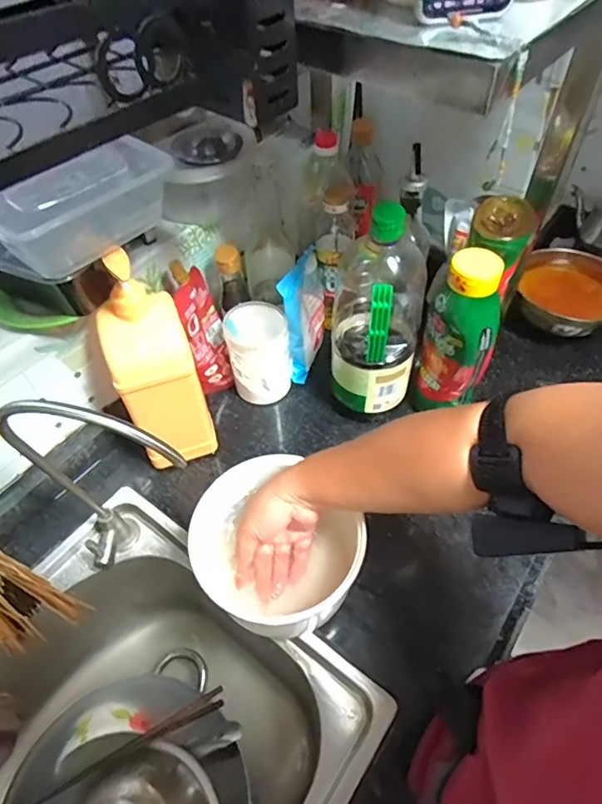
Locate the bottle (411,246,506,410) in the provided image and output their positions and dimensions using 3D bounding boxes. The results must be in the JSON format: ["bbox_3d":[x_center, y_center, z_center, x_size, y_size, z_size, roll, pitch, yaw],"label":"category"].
[{"bbox_3d":[0.186,-0.071,0.594,0.070,0.217,0.057,2,51,5],"label":"bottle"}]

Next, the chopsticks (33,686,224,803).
[{"bbox_3d":[-0.199,0.394,0.561,0.235,0.026,0.020,-22,53,-14],"label":"chopsticks"}]

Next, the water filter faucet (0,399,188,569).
[{"bbox_3d":[-0.174,0.102,0.462,0.168,0.278,0.063,22,56,20],"label":"water filter faucet"}]

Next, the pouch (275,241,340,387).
[{"bbox_3d":[0.016,-0.135,0.720,0.046,0.171,0.138,14,53,14],"label":"pouch"}]

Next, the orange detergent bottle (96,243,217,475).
[{"bbox_3d":[-0.166,-0.029,0.571,0.085,0.275,0.078,-23,54,-15],"label":"orange detergent bottle"}]

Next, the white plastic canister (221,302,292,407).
[{"bbox_3d":[-0.058,-0.064,0.695,0.081,0.123,0.084,-1,51,2],"label":"white plastic canister"}]

